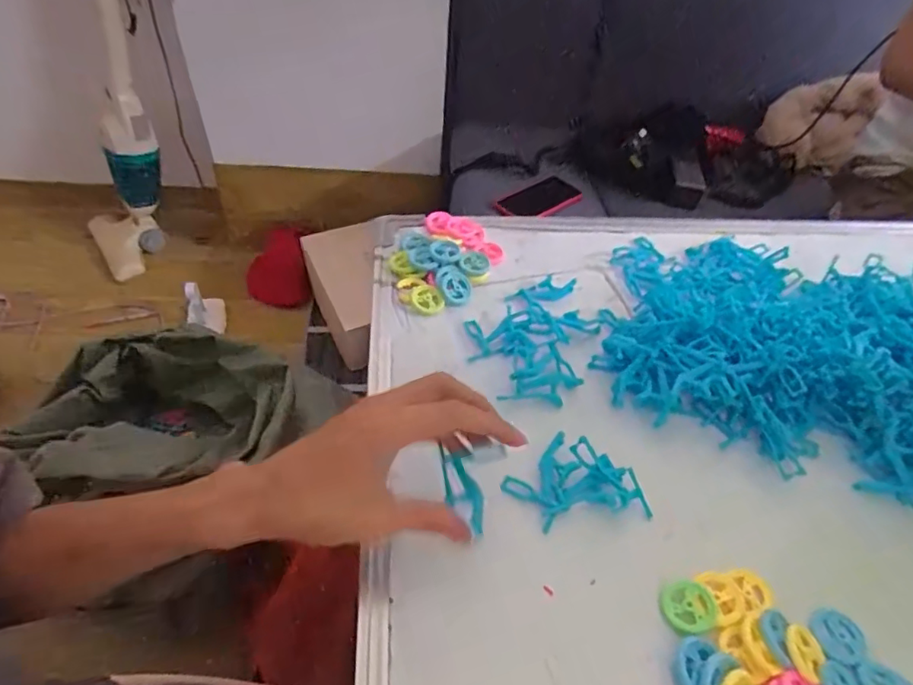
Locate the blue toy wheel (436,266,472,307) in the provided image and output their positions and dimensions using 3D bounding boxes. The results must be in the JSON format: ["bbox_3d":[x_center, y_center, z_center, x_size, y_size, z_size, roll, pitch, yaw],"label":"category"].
[{"bbox_3d":[-0.002,-0.049,0.492,0.031,0.015,0.036,1,48,-4],"label":"blue toy wheel"}]

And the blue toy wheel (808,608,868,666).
[{"bbox_3d":[0.219,0.168,0.317,0.032,0.005,0.028,-9,50,-13],"label":"blue toy wheel"}]

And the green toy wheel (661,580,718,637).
[{"bbox_3d":[0.135,0.154,0.323,0.031,0.006,0.028,-10,50,-14],"label":"green toy wheel"}]

